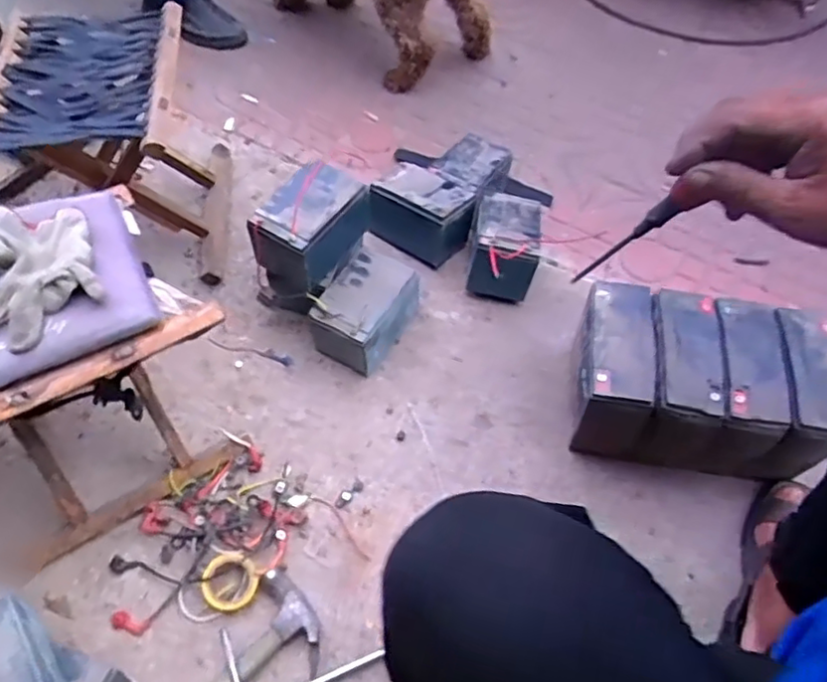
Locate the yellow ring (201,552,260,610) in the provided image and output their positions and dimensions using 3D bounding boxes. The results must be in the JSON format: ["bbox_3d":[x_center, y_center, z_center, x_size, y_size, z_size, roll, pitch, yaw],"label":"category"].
[{"bbox_3d":[-0.219,0.285,0.765,0.065,0.015,0.065,1,57,-1],"label":"yellow ring"}]

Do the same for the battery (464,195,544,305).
[{"bbox_3d":[0.149,-0.164,1.044,0.107,0.098,0.170,8,62,5],"label":"battery"}]

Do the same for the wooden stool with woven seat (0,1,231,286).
[{"bbox_3d":[-0.452,-0.277,0.996,0.274,0.317,0.326,-2,54,-6],"label":"wooden stool with woven seat"}]

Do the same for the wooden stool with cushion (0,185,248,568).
[{"bbox_3d":[-0.444,0.036,0.778,0.354,0.331,0.319,-31,62,-25],"label":"wooden stool with cushion"}]

